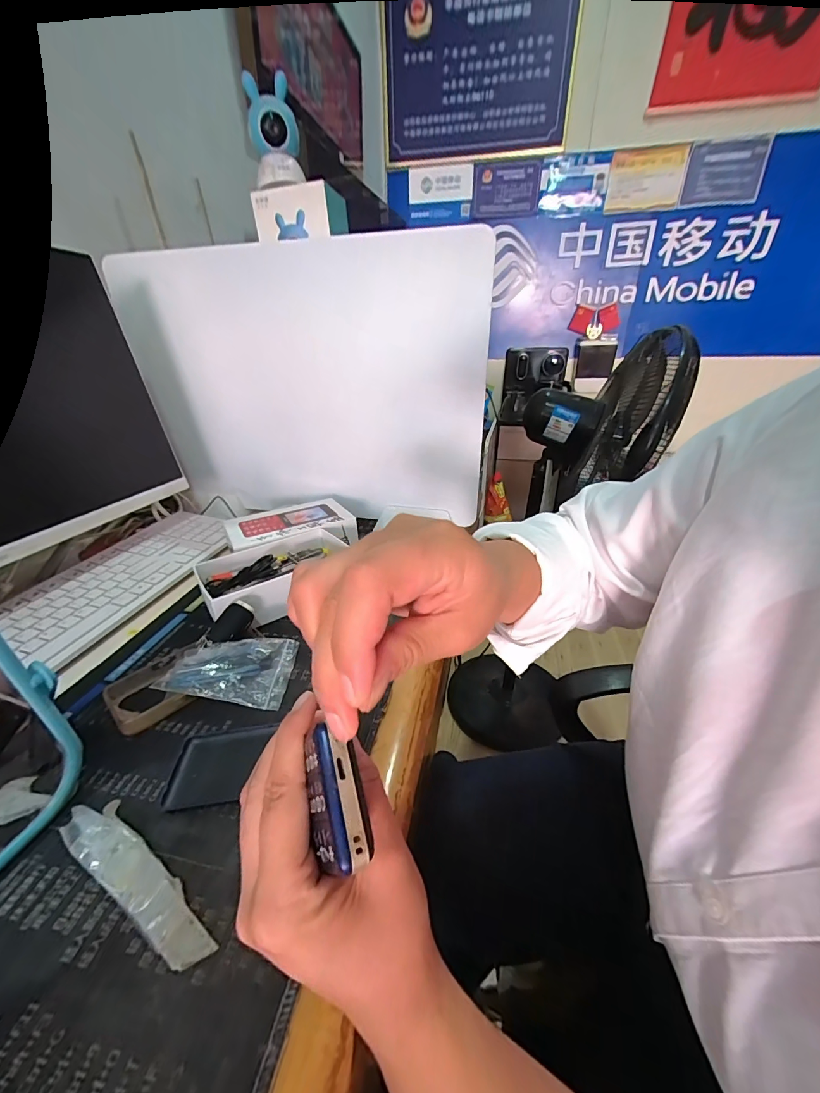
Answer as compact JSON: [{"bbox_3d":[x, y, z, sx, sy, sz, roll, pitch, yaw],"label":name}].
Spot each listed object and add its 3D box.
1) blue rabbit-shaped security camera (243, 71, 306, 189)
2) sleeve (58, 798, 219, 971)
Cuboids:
[{"bbox_3d":[-0.204,-0.627,0.587,0.070,0.128,0.065,-9,30,-17],"label":"blue rabbit-shaped security camera"},{"bbox_3d":[-0.163,0.192,0.228,0.133,0.011,0.025,15,31,27],"label":"sleeve"}]

